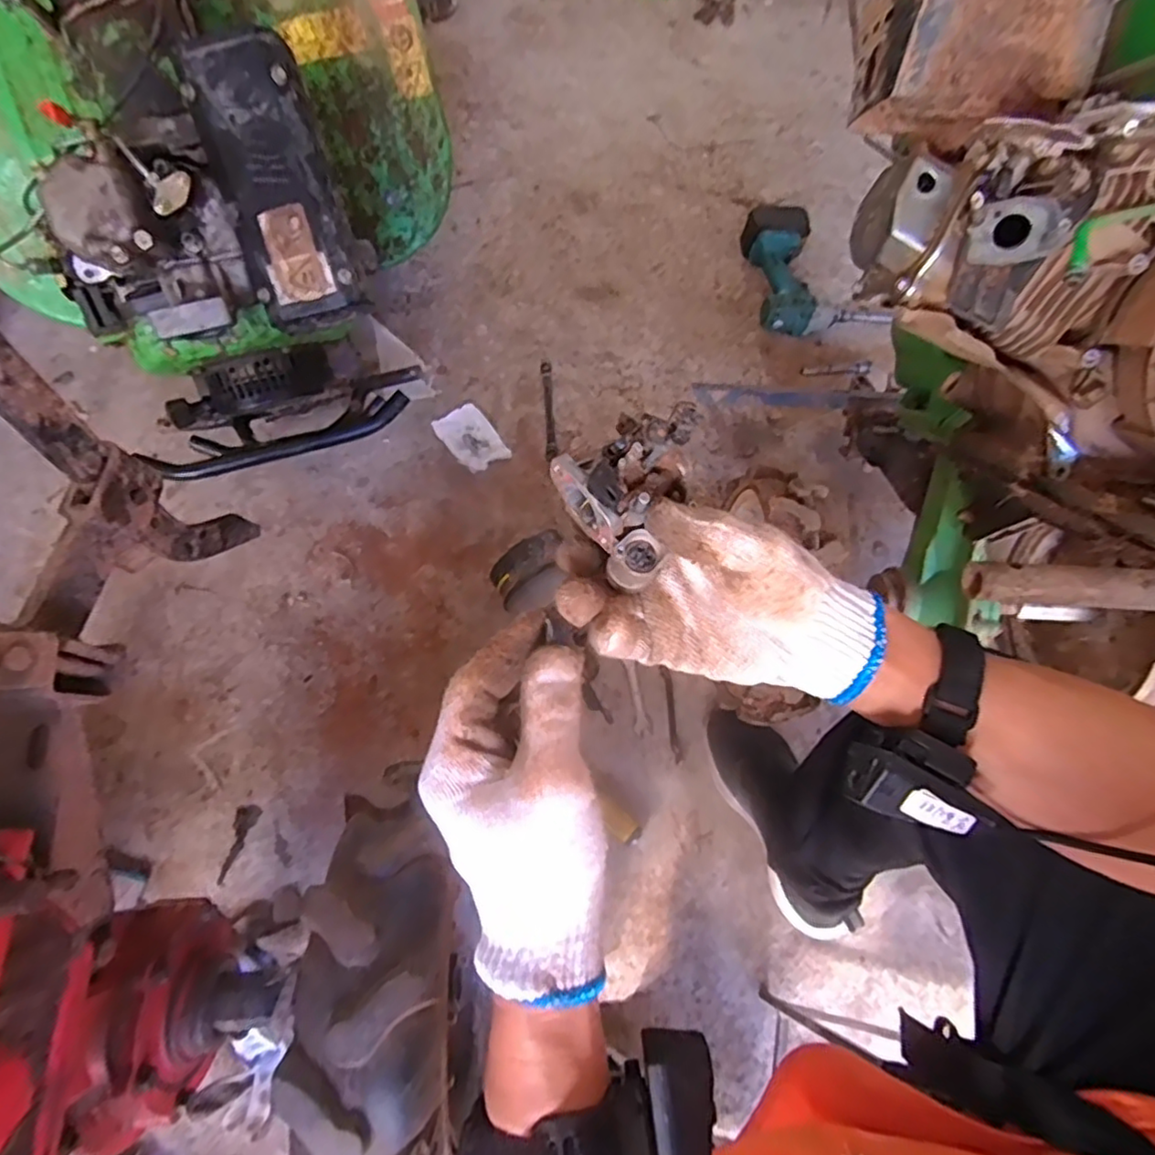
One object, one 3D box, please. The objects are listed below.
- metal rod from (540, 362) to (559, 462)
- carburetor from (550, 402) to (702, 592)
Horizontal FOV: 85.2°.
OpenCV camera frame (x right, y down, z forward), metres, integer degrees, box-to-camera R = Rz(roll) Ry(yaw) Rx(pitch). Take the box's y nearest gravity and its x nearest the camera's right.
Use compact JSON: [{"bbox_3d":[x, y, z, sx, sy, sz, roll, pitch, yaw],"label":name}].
[{"bbox_3d":[-0.048,-0.280,1.060,0.020,0.025,0.184,-4,69,-3],"label":"metal rod"},{"bbox_3d":[0.028,-0.049,0.309,0.065,0.042,0.070,38,73,12],"label":"carburetor"}]

